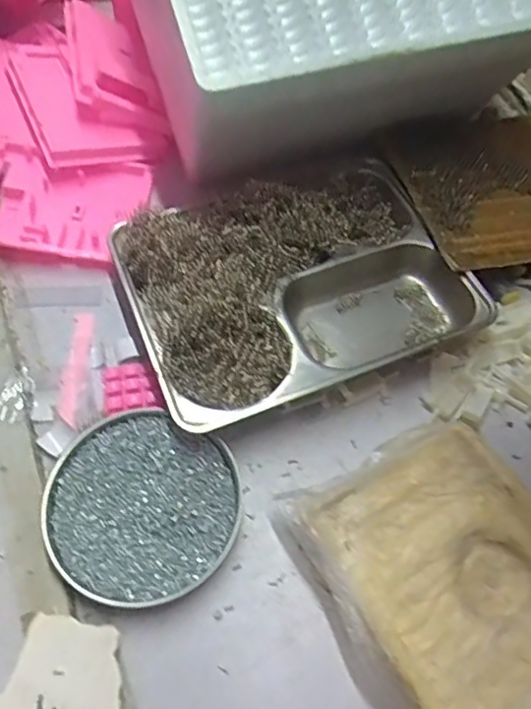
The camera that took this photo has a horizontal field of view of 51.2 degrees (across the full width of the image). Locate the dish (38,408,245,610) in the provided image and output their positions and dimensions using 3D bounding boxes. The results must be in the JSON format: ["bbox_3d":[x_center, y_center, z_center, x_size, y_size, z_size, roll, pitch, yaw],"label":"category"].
[{"bbox_3d":[-0.089,0.108,0.399,0.133,0.014,0.128,1,60,-1],"label":"dish"}]

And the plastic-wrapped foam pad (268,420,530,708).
[{"bbox_3d":[0.125,0.157,0.376,0.162,0.041,0.200,-25,64,-15],"label":"plastic-wrapped foam pad"}]

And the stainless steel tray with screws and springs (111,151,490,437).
[{"bbox_3d":[0.029,-0.066,0.482,0.281,0.063,0.207,-19,62,-12],"label":"stainless steel tray with screws and springs"}]

